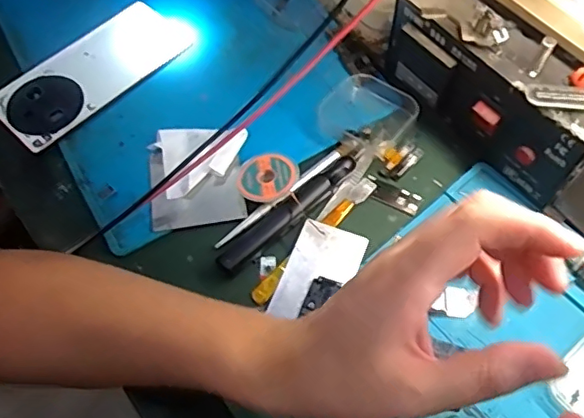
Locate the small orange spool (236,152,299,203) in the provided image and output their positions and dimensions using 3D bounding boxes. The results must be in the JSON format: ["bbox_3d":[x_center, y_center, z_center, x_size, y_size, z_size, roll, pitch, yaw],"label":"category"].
[{"bbox_3d":[-0.018,-0.023,0.407,0.042,0.012,0.041,-1,61,2],"label":"small orange spool"}]

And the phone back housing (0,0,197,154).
[{"bbox_3d":[-0.165,-0.115,0.467,0.073,0.011,0.162,39,70,21],"label":"phone back housing"}]

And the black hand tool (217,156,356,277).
[{"bbox_3d":[-0.003,0.001,0.396,0.121,0.011,0.018,-41,67,-18],"label":"black hand tool"}]

